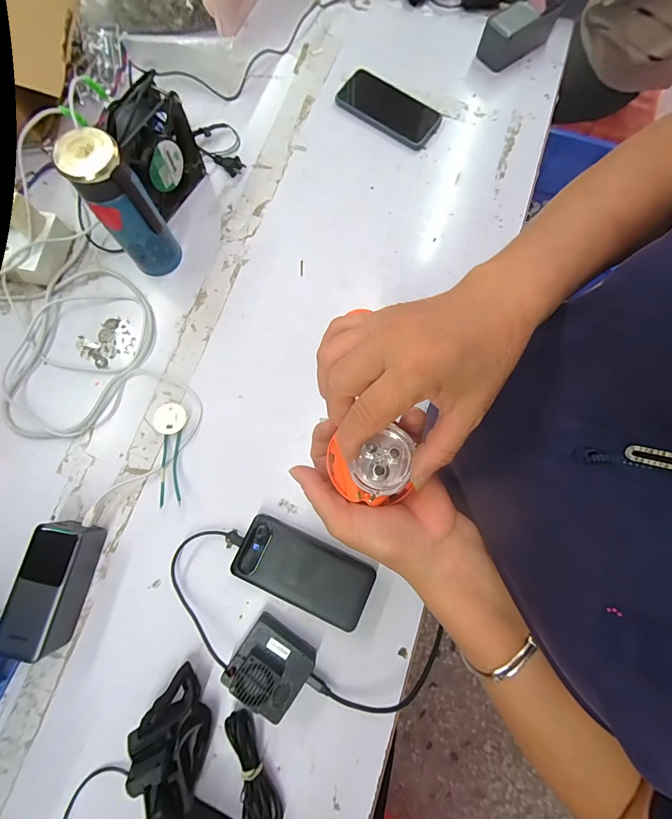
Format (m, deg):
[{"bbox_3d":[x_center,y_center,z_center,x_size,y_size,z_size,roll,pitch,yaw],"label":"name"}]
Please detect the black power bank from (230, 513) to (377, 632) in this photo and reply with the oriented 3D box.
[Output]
[{"bbox_3d":[-0.038,0.188,0.429,0.155,0.033,0.075,24,79,3],"label":"black power bank"}]

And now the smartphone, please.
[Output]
[{"bbox_3d":[0.080,-0.468,0.568,0.164,0.012,0.078,34,80,5],"label":"smartphone"}]

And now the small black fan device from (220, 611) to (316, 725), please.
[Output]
[{"bbox_3d":[-0.071,0.280,0.400,0.078,0.048,0.070,33,80,5],"label":"small black fan device"}]

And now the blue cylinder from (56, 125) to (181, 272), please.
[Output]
[{"bbox_3d":[-0.249,-0.235,0.441,0.062,0.169,0.053,-31,81,-7],"label":"blue cylinder"}]

